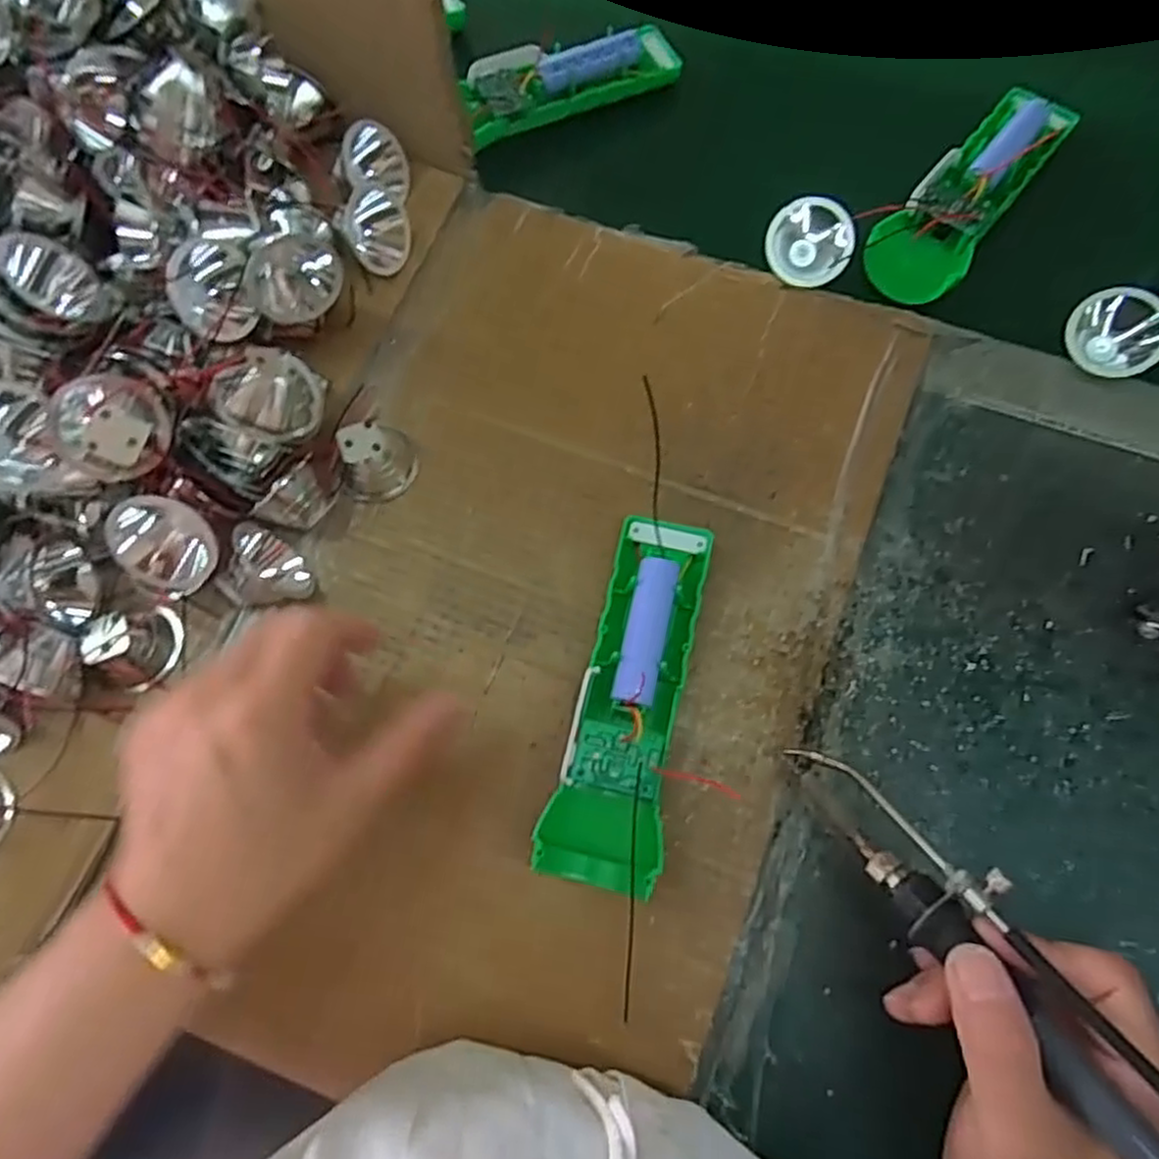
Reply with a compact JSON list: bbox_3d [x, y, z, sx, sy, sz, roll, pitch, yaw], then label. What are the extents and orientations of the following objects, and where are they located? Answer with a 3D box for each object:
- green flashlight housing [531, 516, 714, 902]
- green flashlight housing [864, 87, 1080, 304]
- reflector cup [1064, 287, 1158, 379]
[{"bbox_3d":[0.021,0.049,0.318,0.048,0.028,0.157,10,73,7],"label":"green flashlight housing"},{"bbox_3d":[0.209,-0.207,0.388,0.048,0.025,0.138,39,78,14],"label":"green flashlight housing"},{"bbox_3d":[0.264,-0.121,0.355,0.024,0.038,0.042,-24,77,-27],"label":"reflector cup"}]

